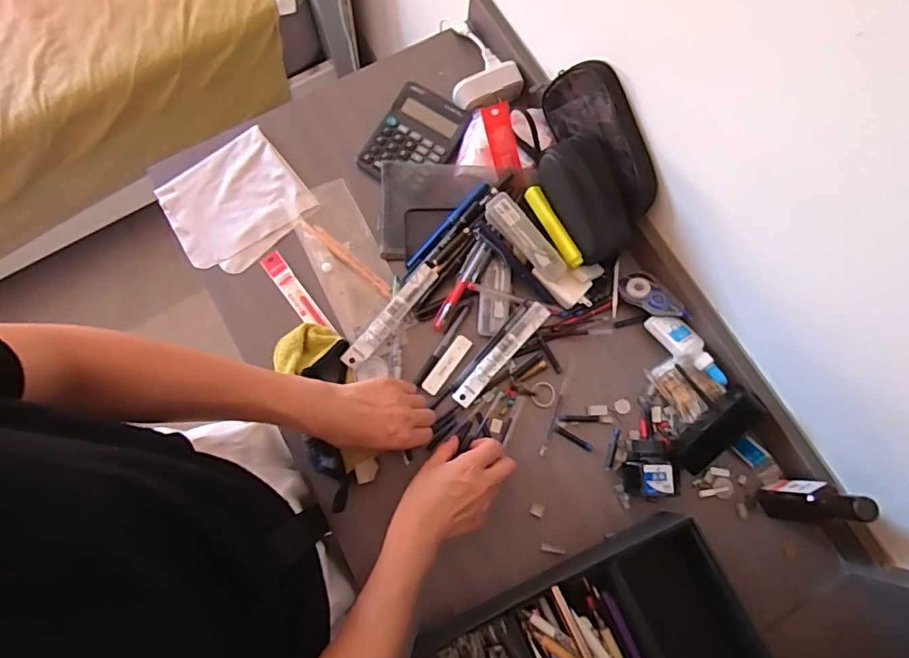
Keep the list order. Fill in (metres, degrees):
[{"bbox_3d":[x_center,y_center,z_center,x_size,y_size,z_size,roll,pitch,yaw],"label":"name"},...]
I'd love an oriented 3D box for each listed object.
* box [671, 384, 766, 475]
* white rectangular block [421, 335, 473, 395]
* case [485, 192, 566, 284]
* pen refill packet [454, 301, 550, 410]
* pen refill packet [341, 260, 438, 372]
[{"bbox_3d":[0.296,0.114,0.600,0.036,0.031,0.109,43,97,8],"label":"box"},{"bbox_3d":[-0.009,0.043,0.641,0.021,0.004,0.078,36,78,7],"label":"white rectangular block"},{"bbox_3d":[0.084,-0.106,0.631,0.033,0.025,0.117,-42,93,-11],"label":"case"},{"bbox_3d":[0.056,0.031,0.635,0.023,0.007,0.151,42,84,11],"label":"pen refill packet"},{"bbox_3d":[-0.076,-0.015,0.642,0.026,0.008,0.150,41,79,-3],"label":"pen refill packet"}]

